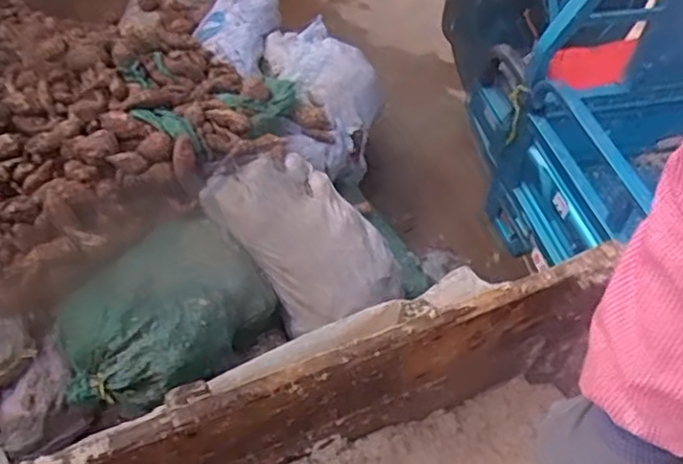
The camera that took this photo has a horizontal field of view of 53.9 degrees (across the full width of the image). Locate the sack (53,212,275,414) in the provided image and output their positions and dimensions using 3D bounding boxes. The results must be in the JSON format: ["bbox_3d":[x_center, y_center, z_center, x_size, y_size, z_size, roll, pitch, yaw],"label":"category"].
[{"bbox_3d":[-0.483,0.215,1.806,0.569,0.232,0.383,-30,58,-26],"label":"sack"}]

